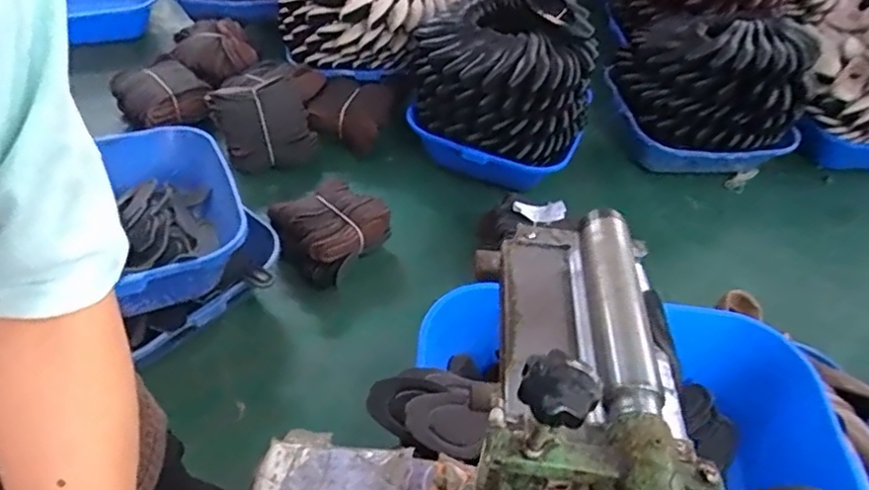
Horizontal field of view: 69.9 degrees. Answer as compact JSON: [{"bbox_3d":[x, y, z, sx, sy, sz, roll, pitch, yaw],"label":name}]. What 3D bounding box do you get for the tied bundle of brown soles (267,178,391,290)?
[{"bbox_3d":[-0.295,-0.047,1.702,0.287,0.151,0.275,36,52,26],"label":"tied bundle of brown soles"}]

